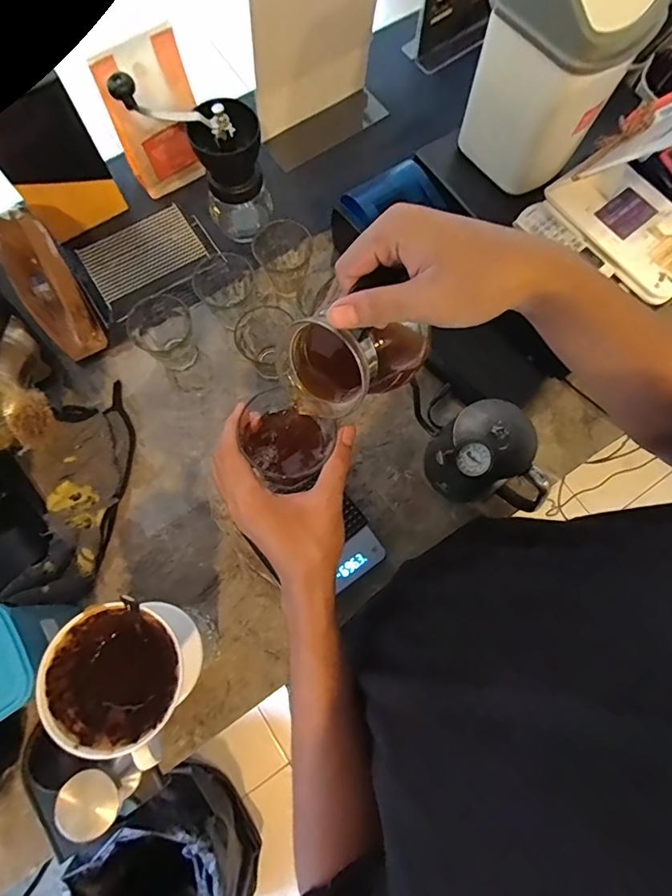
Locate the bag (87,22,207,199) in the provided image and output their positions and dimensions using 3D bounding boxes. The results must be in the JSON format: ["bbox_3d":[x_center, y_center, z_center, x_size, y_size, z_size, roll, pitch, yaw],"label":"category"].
[{"bbox_3d":[-0.245,-0.450,0.636,0.117,0.173,0.052,-31,78,-9],"label":"bag"}]

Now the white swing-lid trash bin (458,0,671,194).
[{"bbox_3d":[0.243,-0.426,0.513,0.126,0.210,0.138,-41,80,-11],"label":"white swing-lid trash bin"}]

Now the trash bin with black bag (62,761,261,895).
[{"bbox_3d":[-0.395,0.992,1.093,0.345,0.300,0.355,-39,79,-11],"label":"trash bin with black bag"}]

